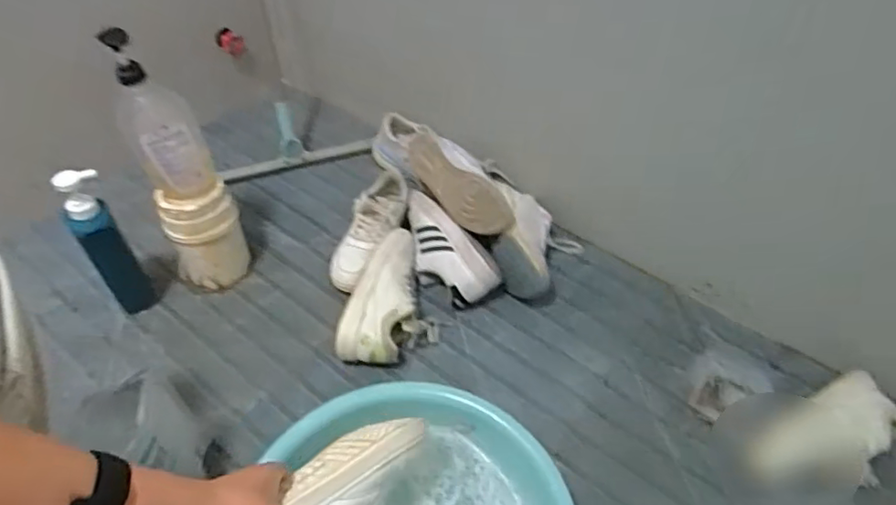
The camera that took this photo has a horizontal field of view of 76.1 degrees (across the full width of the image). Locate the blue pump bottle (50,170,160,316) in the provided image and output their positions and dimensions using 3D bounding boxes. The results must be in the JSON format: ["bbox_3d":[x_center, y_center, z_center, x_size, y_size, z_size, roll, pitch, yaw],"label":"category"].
[{"bbox_3d":[-0.509,-0.003,0.859,0.059,0.259,0.073,-15,51,-16],"label":"blue pump bottle"}]

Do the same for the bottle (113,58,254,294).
[{"bbox_3d":[-0.397,-0.090,0.873,0.117,0.359,0.098,-15,52,-17],"label":"bottle"}]

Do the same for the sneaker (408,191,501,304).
[{"bbox_3d":[-0.014,-0.004,0.989,0.104,0.080,0.239,-29,57,-26],"label":"sneaker"}]

